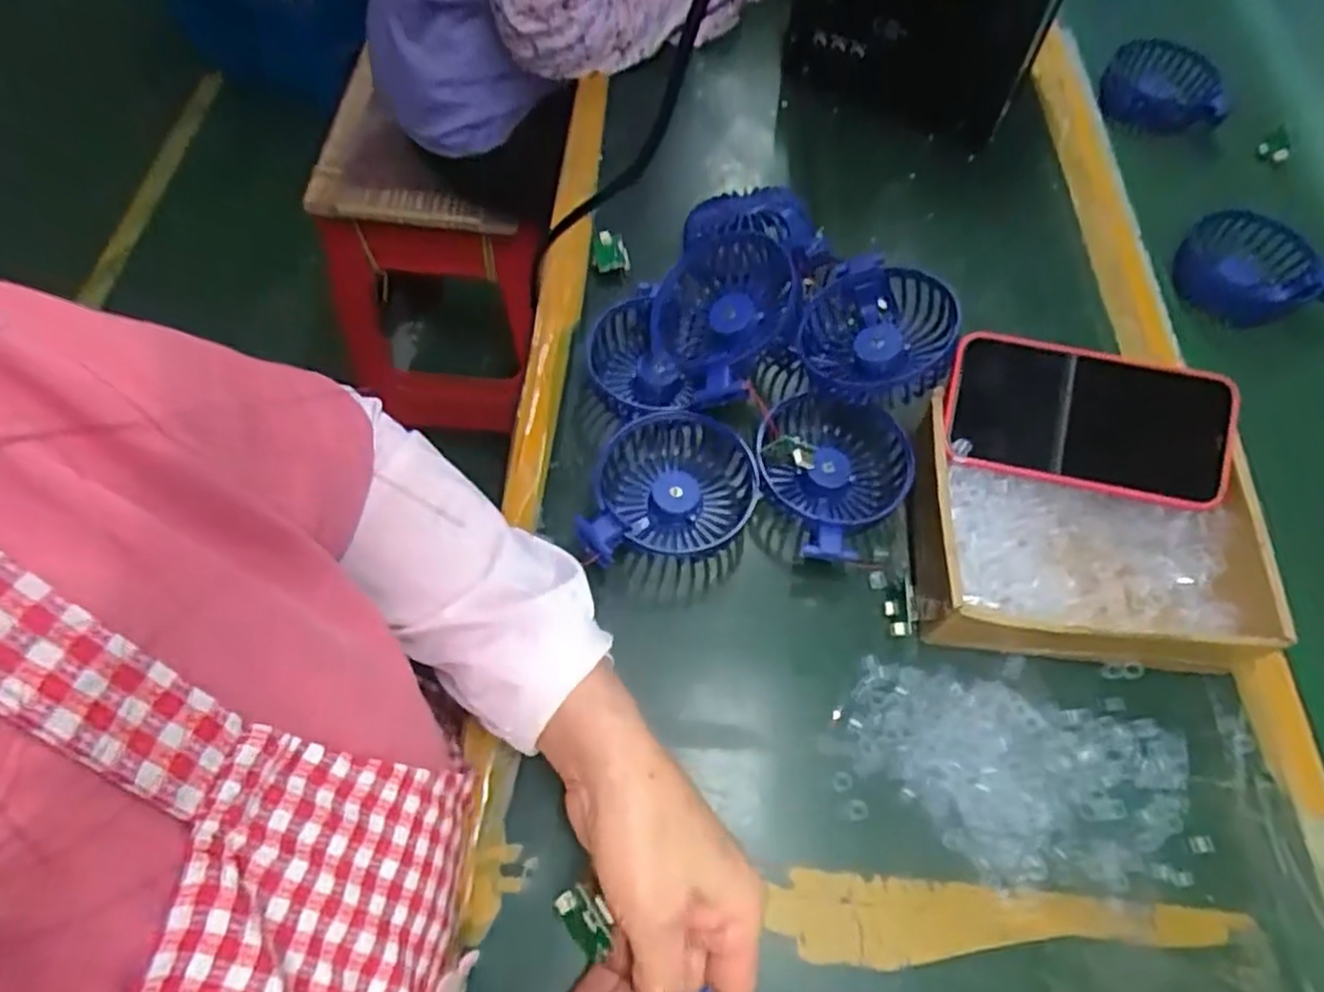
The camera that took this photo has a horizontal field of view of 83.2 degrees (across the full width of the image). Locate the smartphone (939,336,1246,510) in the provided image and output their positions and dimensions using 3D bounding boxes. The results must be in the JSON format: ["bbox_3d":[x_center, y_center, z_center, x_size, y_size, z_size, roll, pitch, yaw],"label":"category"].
[{"bbox_3d":[0.240,-0.044,0.421,0.149,0.012,0.078,12,85,4],"label":"smartphone"}]

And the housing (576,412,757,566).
[{"bbox_3d":[0.003,-0.002,0.446,0.094,0.039,0.119,36,66,15],"label":"housing"}]

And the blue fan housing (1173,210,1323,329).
[{"bbox_3d":[0.433,-0.166,0.550,0.096,0.035,0.096,-27,67,-17],"label":"blue fan housing"}]

